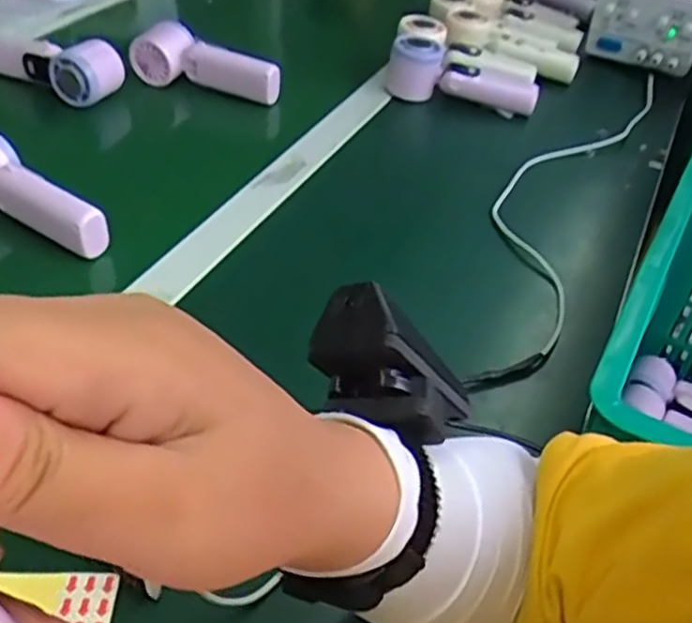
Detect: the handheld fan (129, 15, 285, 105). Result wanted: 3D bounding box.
[{"bbox_3d":[-0.159,-0.276,0.814,0.180,0.053,0.045,21,43,17],"label":"handheld fan"}]

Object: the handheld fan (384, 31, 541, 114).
[{"bbox_3d":[0.138,-0.269,0.844,0.172,0.066,0.067,18,42,13],"label":"handheld fan"}]

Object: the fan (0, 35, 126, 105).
[{"bbox_3d":[-0.320,-0.273,0.785,0.166,0.056,0.056,21,43,17],"label":"fan"}]

